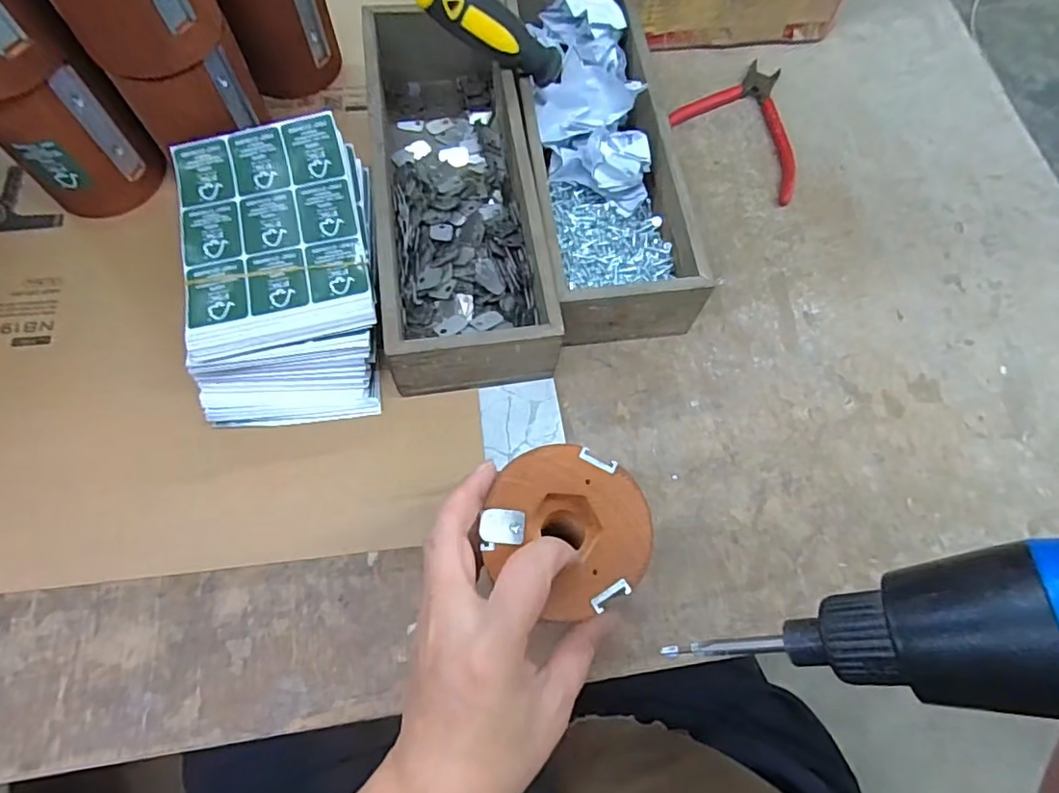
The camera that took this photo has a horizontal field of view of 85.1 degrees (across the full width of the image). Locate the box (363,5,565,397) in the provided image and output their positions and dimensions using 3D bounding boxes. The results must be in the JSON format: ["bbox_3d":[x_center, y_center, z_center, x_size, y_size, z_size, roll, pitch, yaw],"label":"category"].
[{"bbox_3d":[-0.054,-0.149,0.403,0.108,0.073,0.297,-7,69,-5],"label":"box"}]

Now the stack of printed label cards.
[{"bbox_3d":[-0.153,-0.076,0.367,0.117,0.063,0.183,-12,70,-7],"label":"stack of printed label cards"}]

